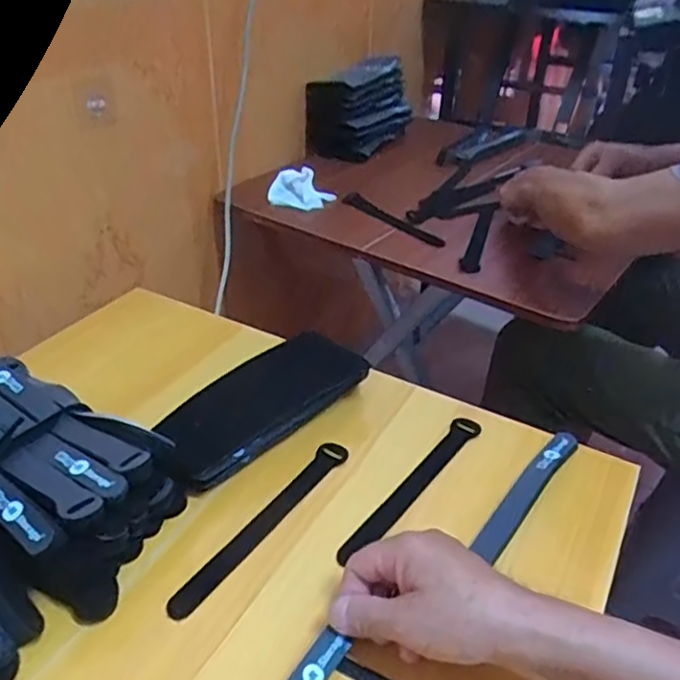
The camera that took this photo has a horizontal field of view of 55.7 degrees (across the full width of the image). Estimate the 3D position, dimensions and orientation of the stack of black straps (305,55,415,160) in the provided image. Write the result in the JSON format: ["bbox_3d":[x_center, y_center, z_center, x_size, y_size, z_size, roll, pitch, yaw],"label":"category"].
[{"bbox_3d":[0.036,-0.422,1.146,0.126,0.136,0.195,18,38,21],"label":"stack of black straps"}]

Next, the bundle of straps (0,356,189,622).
[{"bbox_3d":[-0.228,0.095,0.480,0.206,0.090,0.130,18,38,21],"label":"bundle of straps"}]

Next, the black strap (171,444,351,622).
[{"bbox_3d":[-0.056,0.141,0.502,0.023,0.008,0.195,22,39,26],"label":"black strap"}]

